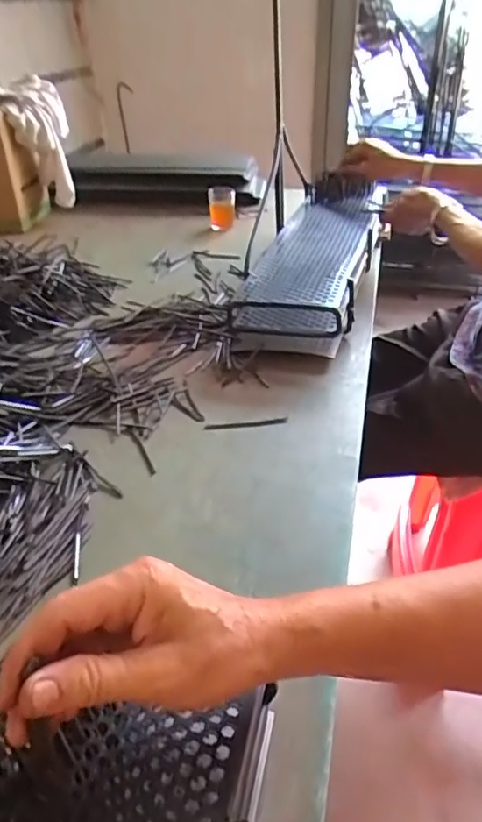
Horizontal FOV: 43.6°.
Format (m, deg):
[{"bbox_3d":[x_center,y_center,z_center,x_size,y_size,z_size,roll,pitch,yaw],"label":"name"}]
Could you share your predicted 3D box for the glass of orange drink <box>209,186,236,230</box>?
[{"bbox_3d":[-0.039,-0.424,1.270,0.056,0.079,0.062,-3,35,-1],"label":"glass of orange drink"}]

